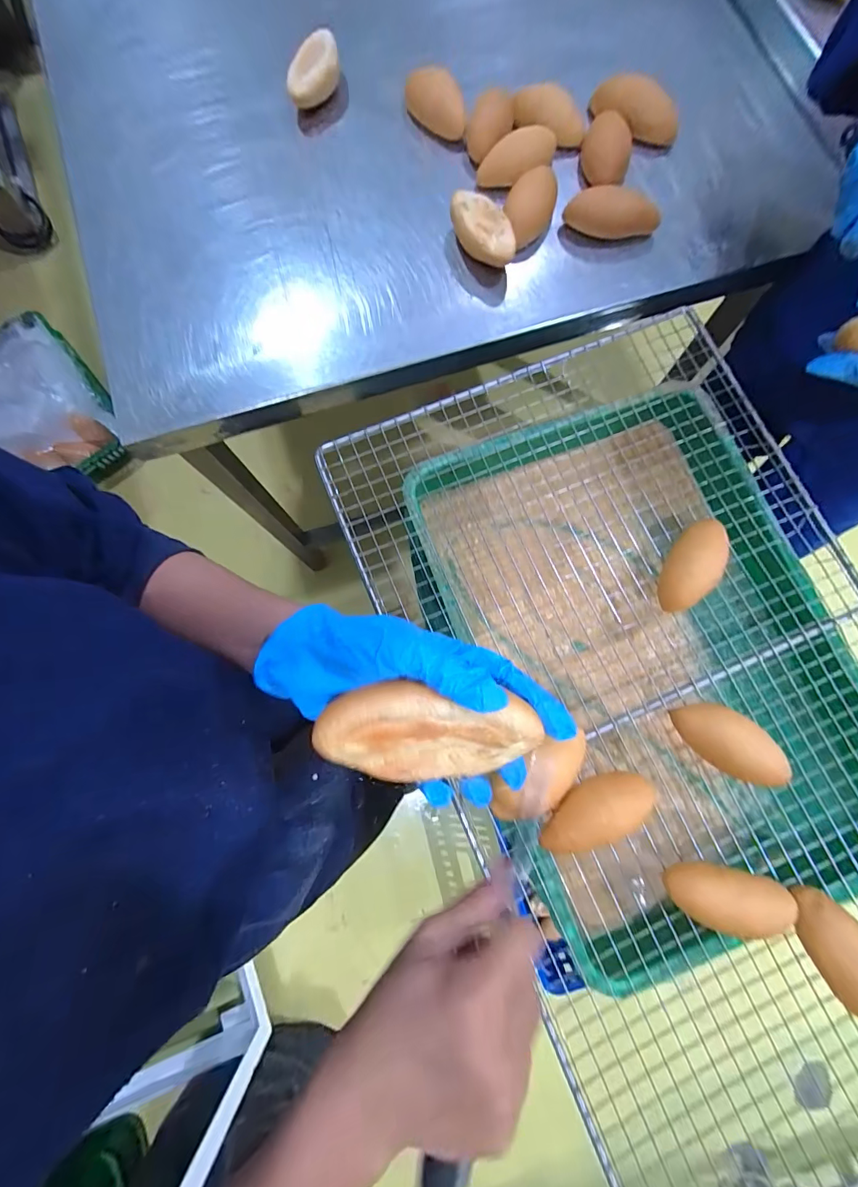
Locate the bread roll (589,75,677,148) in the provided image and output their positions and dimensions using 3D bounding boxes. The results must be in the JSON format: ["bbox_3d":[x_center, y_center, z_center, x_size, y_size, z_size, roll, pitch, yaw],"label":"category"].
[{"bbox_3d":[0.280,-0.652,0.583,0.127,0.050,0.040,26,80,5],"label":"bread roll"}]

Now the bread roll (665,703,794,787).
[{"bbox_3d":[0.317,0.155,0.448,0.124,0.039,0.061,33,80,7],"label":"bread roll"}]

